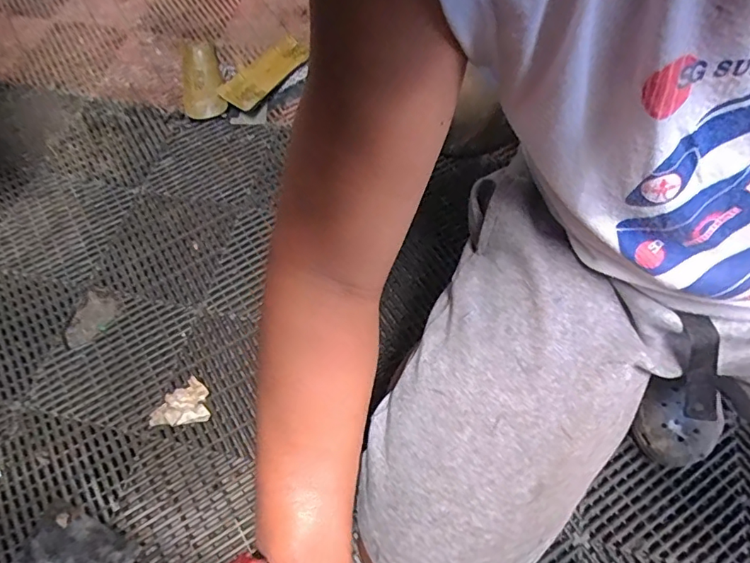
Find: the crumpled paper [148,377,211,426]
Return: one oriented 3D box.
[{"bbox_3d":[-0.274,0.182,0.715,0.063,0.023,0.082,37,68,17],"label":"crumpled paper"}]

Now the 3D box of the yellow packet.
[{"bbox_3d":[-0.222,-0.423,1.014,0.058,0.051,0.205,33,67,16],"label":"yellow packet"}]

